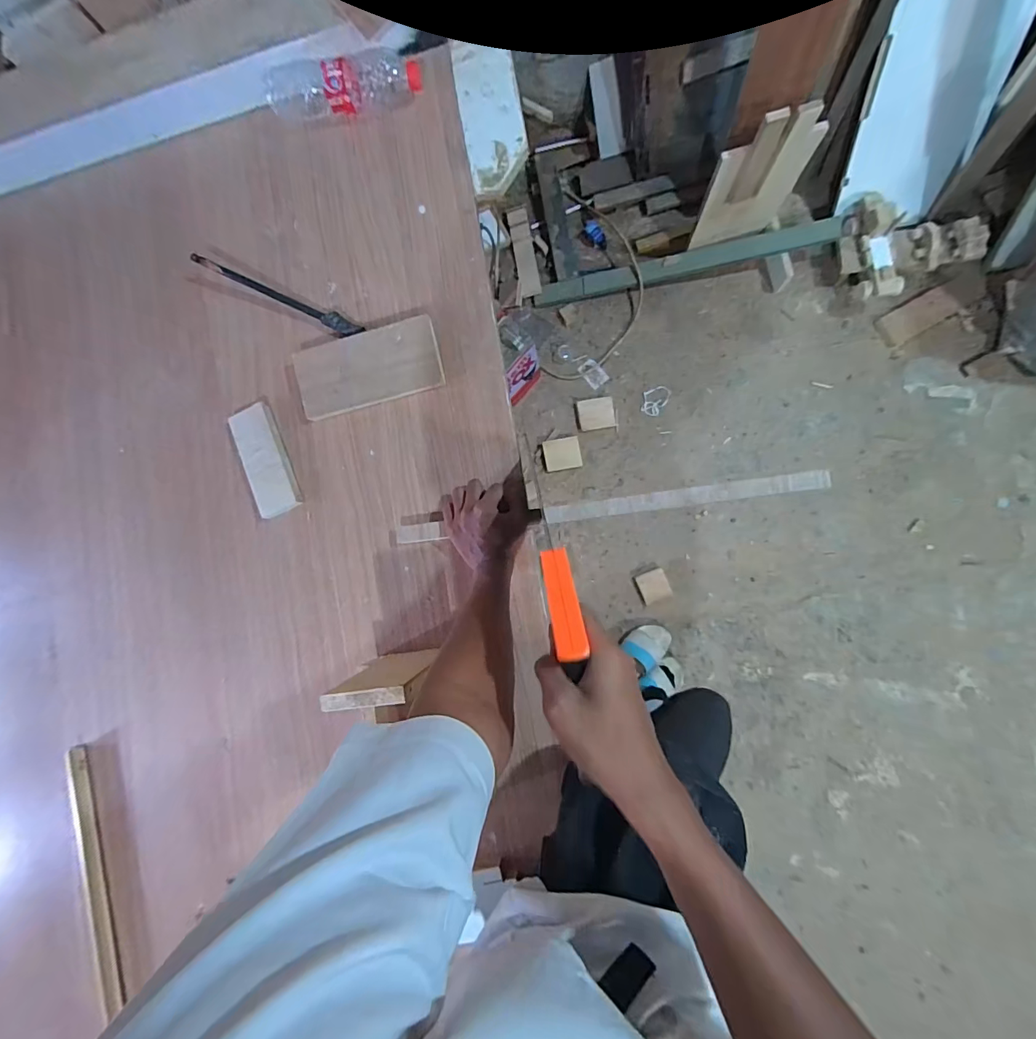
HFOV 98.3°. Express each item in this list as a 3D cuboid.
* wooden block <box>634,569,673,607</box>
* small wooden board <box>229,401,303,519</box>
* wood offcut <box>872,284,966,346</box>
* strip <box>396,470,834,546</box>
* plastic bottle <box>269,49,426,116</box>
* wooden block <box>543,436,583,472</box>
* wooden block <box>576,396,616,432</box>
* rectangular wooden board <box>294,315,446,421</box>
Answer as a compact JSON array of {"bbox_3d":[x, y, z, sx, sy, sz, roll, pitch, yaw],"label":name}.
[{"bbox_3d":[0.394,0.195,1.300,0.086,0.011,0.085,-23,83,6],"label":"wooden block"},{"bbox_3d":[-0.374,-0.086,0.664,0.063,0.017,0.162,-22,84,5],"label":"small wooden board"},{"bbox_3d":[1.085,-0.553,1.211,0.180,0.017,0.094,-30,101,19],"label":"wood offcut"},{"bbox_3d":[0.102,-0.013,0.576,0.543,0.019,0.025,-8,85,8],"label":"strip"},{"bbox_3d":[-0.253,-0.635,0.656,0.226,0.059,0.065,-4,86,7],"label":"plastic bottle"},{"bbox_3d":[0.134,-0.197,1.347,0.105,0.012,0.091,-10,85,7],"label":"wooden block"},{"bbox_3d":[0.237,-0.319,1.348,0.105,0.013,0.095,-9,85,7],"label":"wooden block"},{"bbox_3d":[-0.214,-0.214,0.639,0.209,0.009,0.096,-14,100,7],"label":"rectangular wooden board"}]

